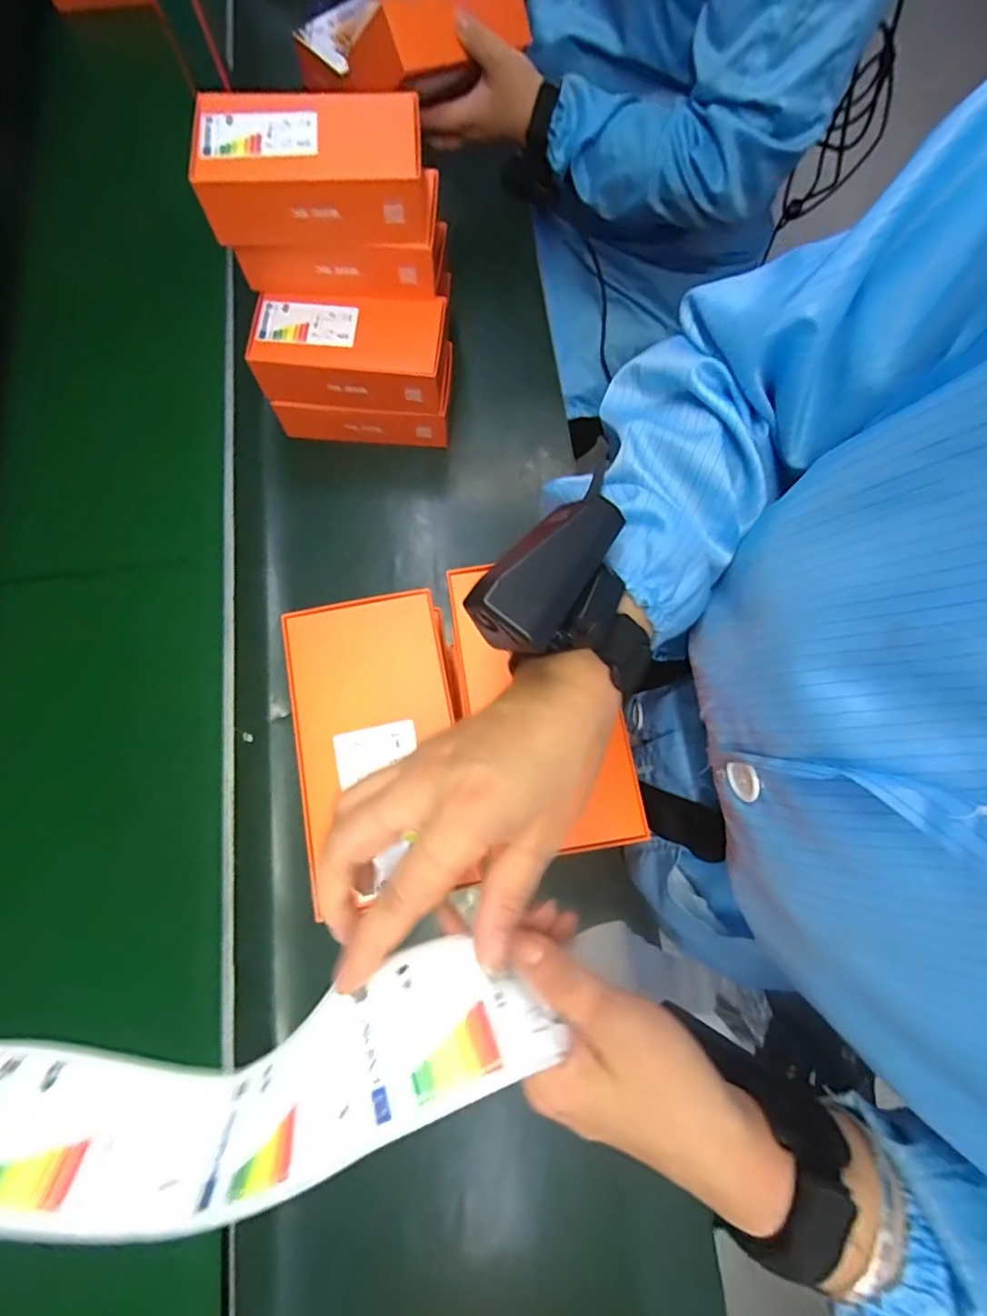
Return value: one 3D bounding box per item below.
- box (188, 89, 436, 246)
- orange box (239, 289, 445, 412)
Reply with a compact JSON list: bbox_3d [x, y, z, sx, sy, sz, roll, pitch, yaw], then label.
[{"bbox_3d":[-0.152,-0.428,0.490,0.193,0.066,0.094,-1,76,1],"label":"box"},{"bbox_3d":[-0.145,-0.319,0.578,0.187,0.057,0.099,1,77,2],"label":"orange box"}]

